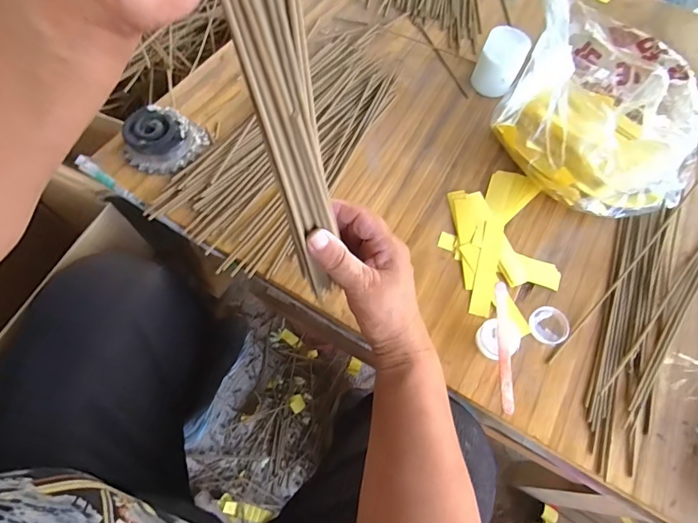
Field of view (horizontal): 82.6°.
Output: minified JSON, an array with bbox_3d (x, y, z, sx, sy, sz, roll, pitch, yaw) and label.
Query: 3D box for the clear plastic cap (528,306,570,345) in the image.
[{"bbox_3d":[0.204,0.065,0.403,0.039,0.007,0.037,1,65,-3],"label":"clear plastic cap"}]

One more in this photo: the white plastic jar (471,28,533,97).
[{"bbox_3d":[0.200,-0.263,0.530,0.056,0.069,0.052,22,66,7],"label":"white plastic jar"}]

